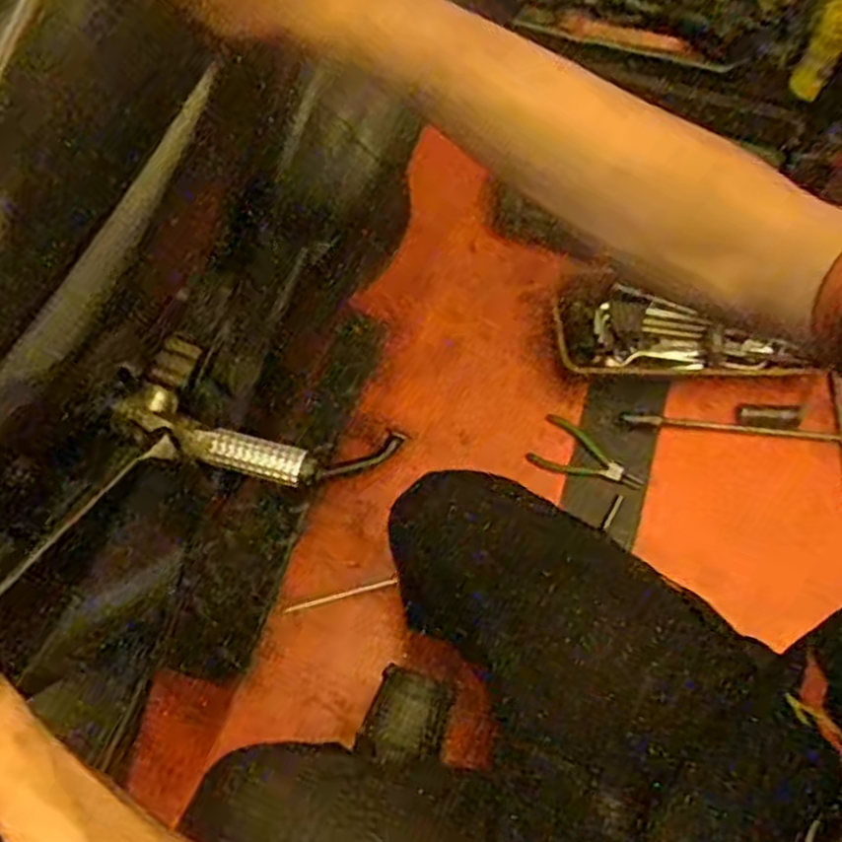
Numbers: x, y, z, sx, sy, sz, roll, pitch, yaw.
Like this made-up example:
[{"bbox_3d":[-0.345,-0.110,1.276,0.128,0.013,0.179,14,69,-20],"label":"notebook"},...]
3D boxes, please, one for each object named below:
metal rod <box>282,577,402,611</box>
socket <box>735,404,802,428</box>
[{"bbox_3d":[-0.092,0.203,0.908,0.134,0.008,0.008,-13,66,-8],"label":"metal rod"},{"bbox_3d":[0.445,-0.007,0.998,0.076,0.017,0.022,4,64,15],"label":"socket"}]

